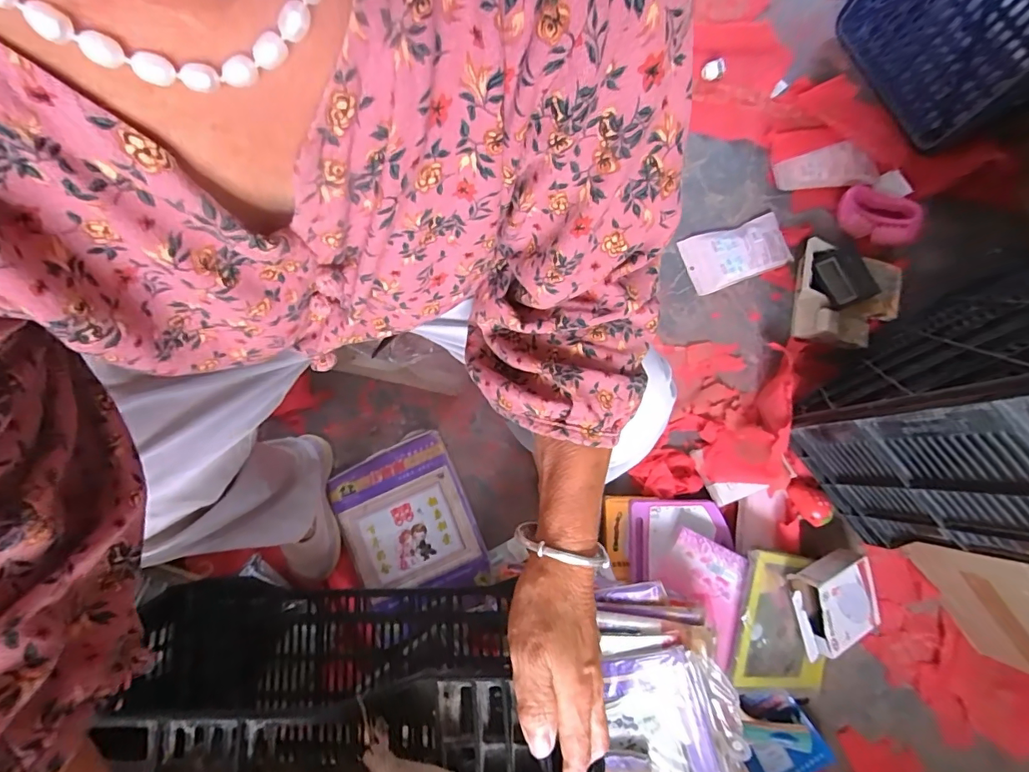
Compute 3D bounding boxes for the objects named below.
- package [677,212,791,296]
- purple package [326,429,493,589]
[{"bbox_3d":[0.388,-0.233,0.827,0.177,0.012,0.099,-18,86,-2],"label":"package"},{"bbox_3d":[-0.174,0.225,0.763,0.200,0.014,0.250,-24,81,-4],"label":"purple package"}]

